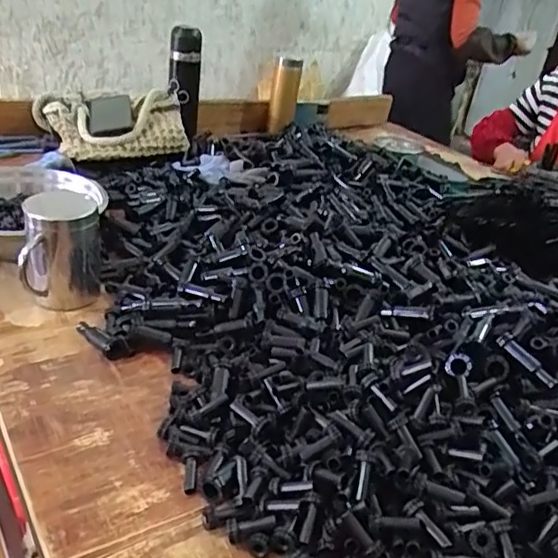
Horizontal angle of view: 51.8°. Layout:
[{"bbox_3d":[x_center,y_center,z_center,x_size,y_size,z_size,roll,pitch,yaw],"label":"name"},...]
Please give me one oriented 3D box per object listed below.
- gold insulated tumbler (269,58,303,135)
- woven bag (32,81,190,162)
[{"bbox_3d":[0.013,-0.435,1.363,0.064,0.166,0.064,7,30,-3],"label":"gold insulated tumbler"},{"bbox_3d":[-0.302,-0.302,1.086,0.289,0.075,0.203,-7,33,-24],"label":"woven bag"}]

